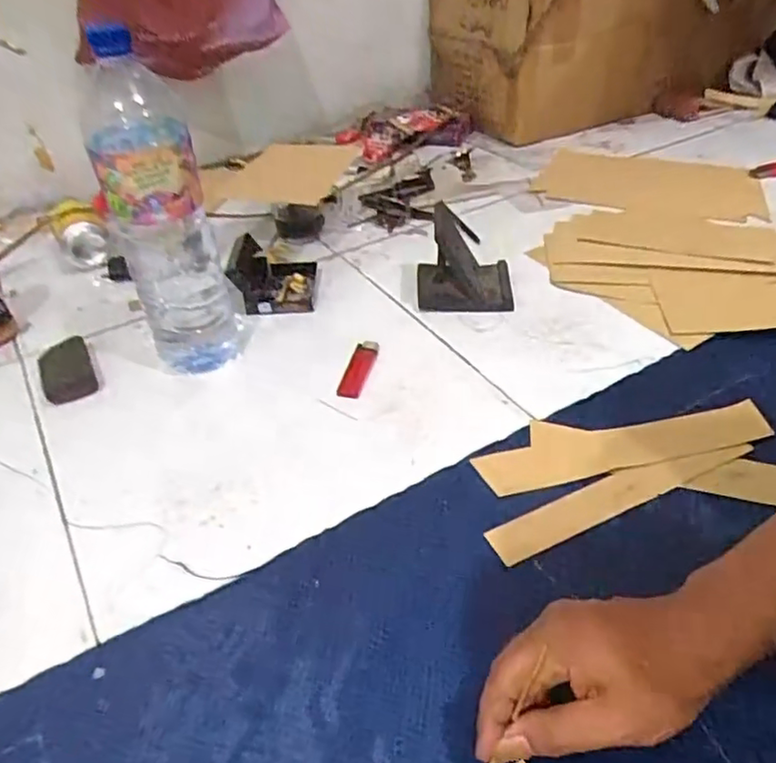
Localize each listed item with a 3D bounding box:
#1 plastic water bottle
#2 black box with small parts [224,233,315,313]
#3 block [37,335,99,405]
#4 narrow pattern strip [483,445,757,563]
[{"bbox_3d":[-0.206,-0.145,0.587,0.087,0.303,0.083,-18,42,-16],"label":"plastic water bottle"},{"bbox_3d":[-0.137,-0.135,0.757,0.091,0.059,0.107,-4,40,0],"label":"black box with small parts"},{"bbox_3d":[-0.338,-0.013,0.664,0.049,0.017,0.101,-21,43,-19],"label":"block"},{"bbox_3d":[0.189,0.088,0.515,0.238,0.004,0.037,-19,42,-17],"label":"narrow pattern strip"}]

